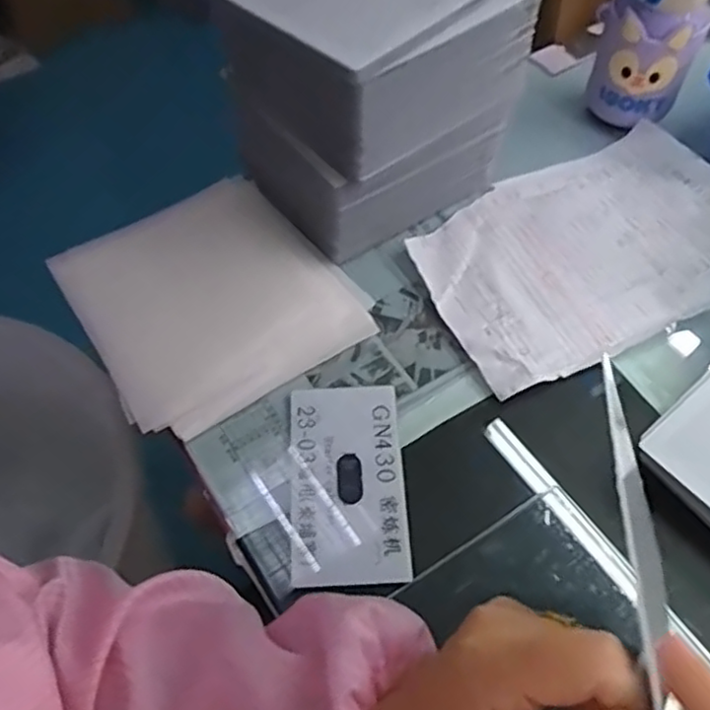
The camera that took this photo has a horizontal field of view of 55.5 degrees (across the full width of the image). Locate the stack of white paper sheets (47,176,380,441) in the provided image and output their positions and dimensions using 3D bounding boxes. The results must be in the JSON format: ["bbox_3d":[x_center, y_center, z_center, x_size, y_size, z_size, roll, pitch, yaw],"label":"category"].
[{"bbox_3d":[-0.121,-0.053,0.568,0.203,0.013,0.211,-30,62,-17],"label":"stack of white paper sheets"}]

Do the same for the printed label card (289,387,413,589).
[{"bbox_3d":[-0.006,0.088,0.480,0.080,0.005,0.146,-3,57,-2],"label":"printed label card"}]

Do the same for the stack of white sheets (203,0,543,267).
[{"bbox_3d":[0.012,-0.228,0.565,0.214,0.197,0.181,-35,63,-20],"label":"stack of white sheets"}]

